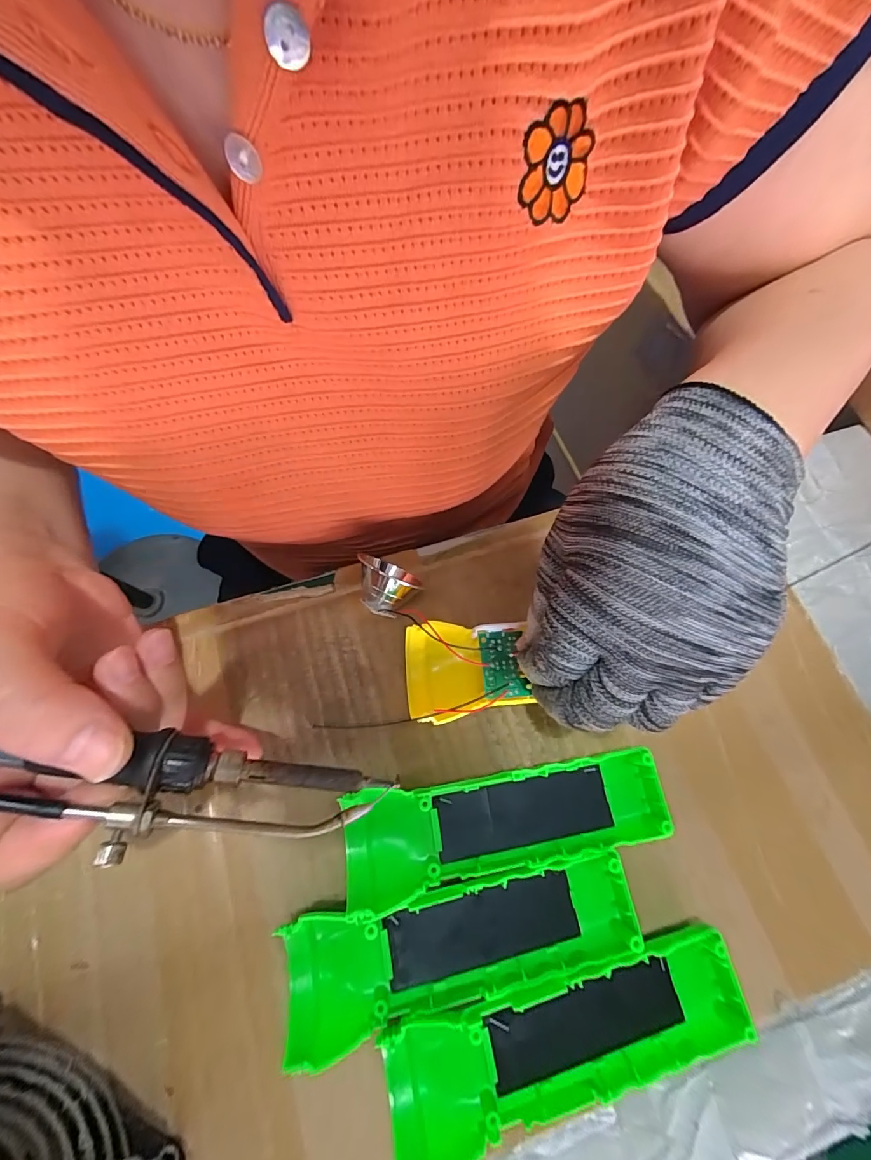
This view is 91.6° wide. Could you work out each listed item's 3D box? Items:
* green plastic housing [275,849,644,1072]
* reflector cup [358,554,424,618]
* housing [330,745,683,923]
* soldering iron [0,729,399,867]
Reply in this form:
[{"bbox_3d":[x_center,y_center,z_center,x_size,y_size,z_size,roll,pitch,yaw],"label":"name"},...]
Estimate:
[{"bbox_3d":[0.012,0.167,0.199,0.162,0.025,0.045,-11,72,-6],"label":"green plastic housing"},{"bbox_3d":[-0.031,0.007,0.248,0.038,0.033,0.025,28,73,7],"label":"reflector cup"},{"bbox_3d":[0.034,0.120,0.215,0.161,0.024,0.044,-10,72,-6],"label":"housing"},{"bbox_3d":[-0.122,0.068,0.142,0.211,0.022,0.035,13,71,-11],"label":"soldering iron"}]

